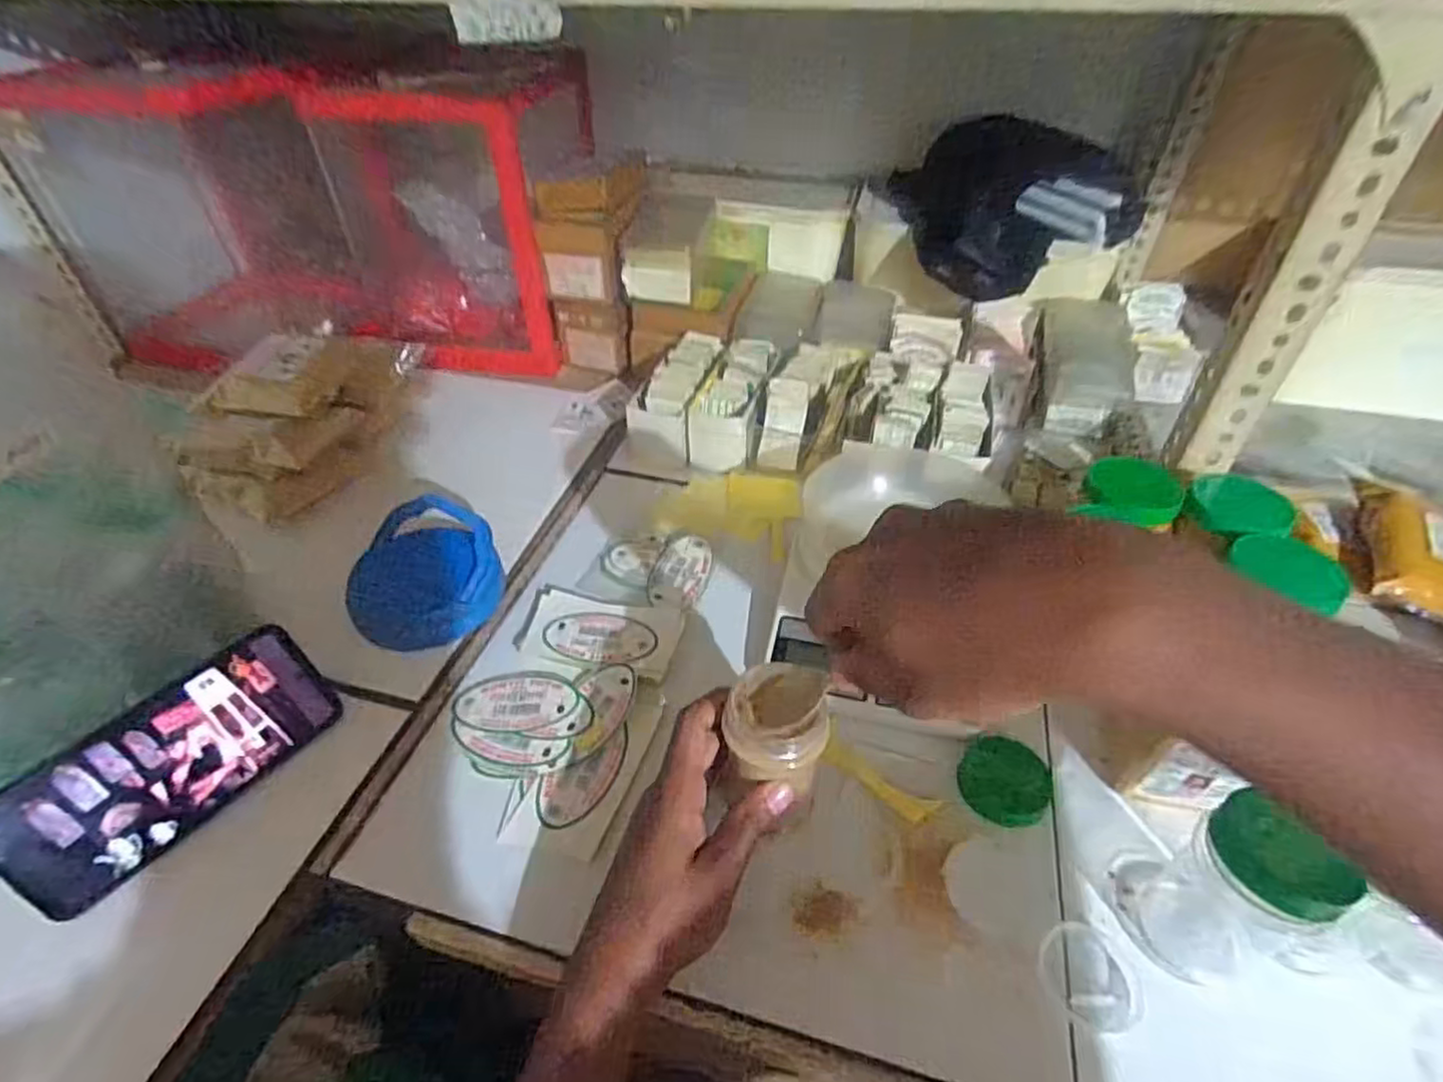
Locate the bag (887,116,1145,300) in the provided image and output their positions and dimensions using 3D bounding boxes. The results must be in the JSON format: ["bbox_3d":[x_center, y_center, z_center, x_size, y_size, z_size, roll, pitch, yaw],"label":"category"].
[{"bbox_3d":[0.293,-0.339,0.678,0.204,0.138,0.117,-18,45,-18],"label":"bag"}]

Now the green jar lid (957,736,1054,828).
[{"bbox_3d":[0.175,0.148,0.424,0.053,0.015,0.050,-1,44,1],"label":"green jar lid"}]

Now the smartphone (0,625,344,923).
[{"bbox_3d":[-0.313,0.127,0.395,0.009,0.079,0.165,1,35,45],"label":"smartphone"}]

